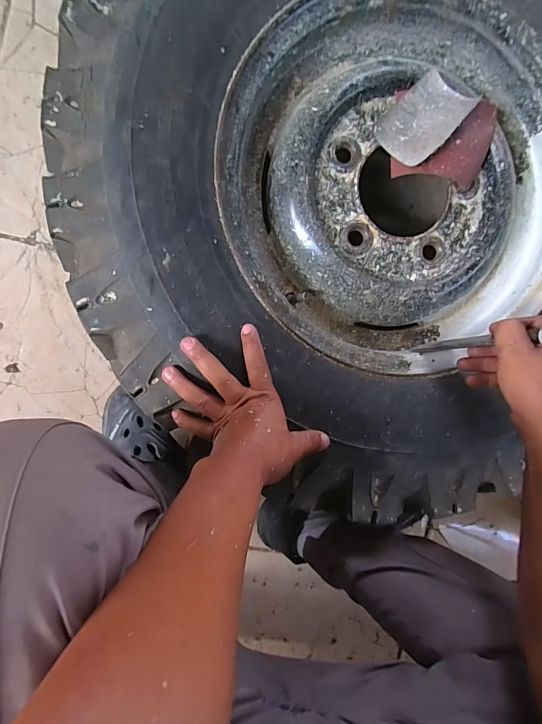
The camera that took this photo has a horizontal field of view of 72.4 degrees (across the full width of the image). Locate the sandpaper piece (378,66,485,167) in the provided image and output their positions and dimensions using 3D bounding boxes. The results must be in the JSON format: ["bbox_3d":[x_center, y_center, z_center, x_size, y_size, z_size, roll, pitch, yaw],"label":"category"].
[{"bbox_3d":[0.175,-0.278,0.422,0.105,0.038,0.071,-45,98,-3],"label":"sandpaper piece"}]

